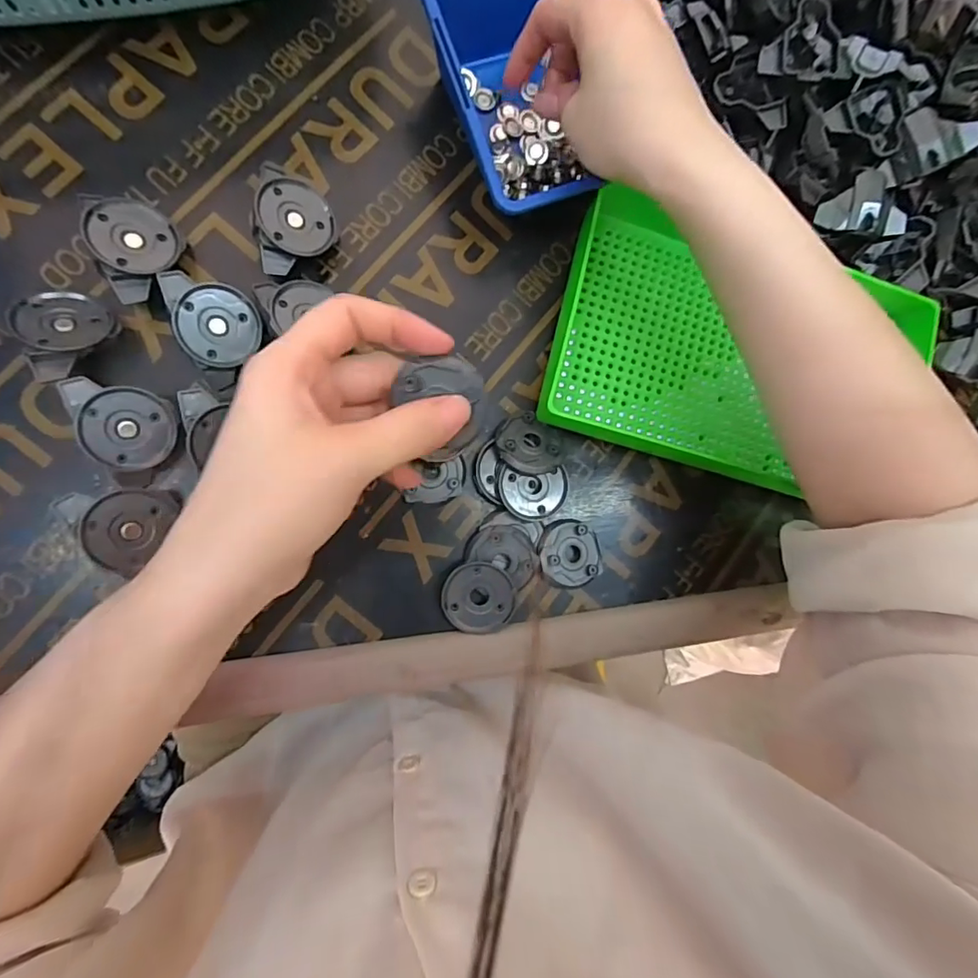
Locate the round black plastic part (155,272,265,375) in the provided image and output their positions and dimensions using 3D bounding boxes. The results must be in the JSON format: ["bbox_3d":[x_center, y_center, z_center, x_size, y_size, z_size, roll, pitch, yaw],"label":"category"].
[{"bbox_3d":[-0.147,-0.089,0.285,0.043,0.007,0.050,-15,104,-37],"label":"round black plastic part"}]

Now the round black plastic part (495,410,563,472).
[{"bbox_3d":[0.025,-0.029,0.318,0.040,0.011,0.035,13,84,-11],"label":"round black plastic part"}]

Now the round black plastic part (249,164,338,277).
[{"bbox_3d":[-0.113,-0.146,0.301,0.044,0.018,0.056,21,81,-32],"label":"round black plastic part"}]

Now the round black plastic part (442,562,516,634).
[{"bbox_3d":[-0.006,0.063,0.313,0.041,0.013,0.040,1,87,-12],"label":"round black plastic part"}]

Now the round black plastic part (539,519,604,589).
[{"bbox_3d":[0.051,0.040,0.326,0.042,0.009,0.040,1,87,-12],"label":"round black plastic part"}]

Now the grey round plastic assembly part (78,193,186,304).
[{"bbox_3d":[-0.190,-0.128,0.286,0.043,0.022,0.054,-25,94,-35],"label":"grey round plastic assembly part"}]

